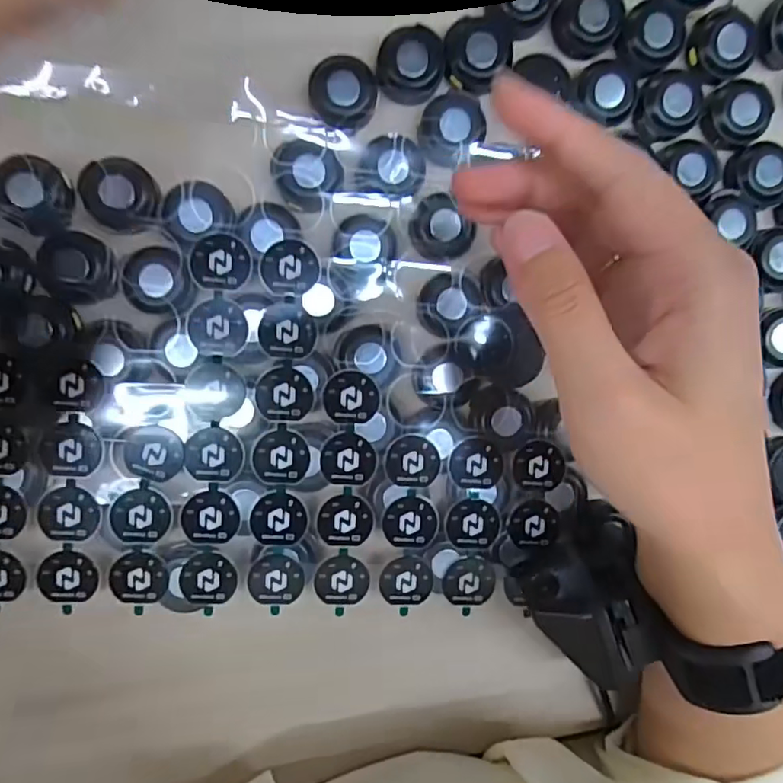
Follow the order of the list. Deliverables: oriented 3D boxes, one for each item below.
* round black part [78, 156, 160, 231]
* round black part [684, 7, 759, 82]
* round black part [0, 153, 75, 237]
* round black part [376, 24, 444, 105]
[{"bbox_3d":[-0.112,-0.081,0.230,0.028,0.005,0.031,-42,97,-2],"label":"round black part"},{"bbox_3d":[0.151,-0.159,0.256,0.027,0.014,0.029,0,94,-7],"label":"round black part"},{"bbox_3d":[-0.144,-0.080,0.225,0.027,0.008,0.026,0,94,-7],"label":"round black part"},{"bbox_3d":[0.008,-0.143,0.249,0.028,0.020,0.029,0,94,-7],"label":"round black part"}]

